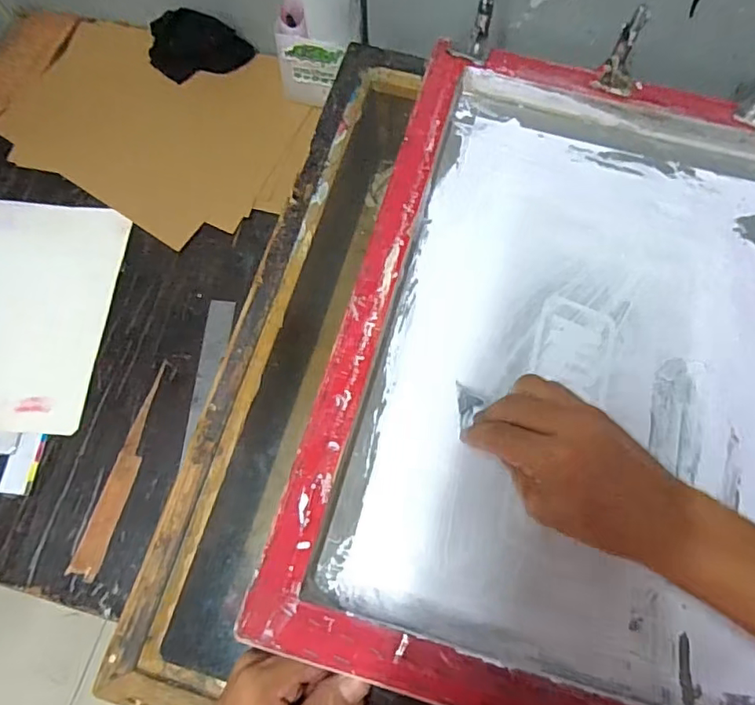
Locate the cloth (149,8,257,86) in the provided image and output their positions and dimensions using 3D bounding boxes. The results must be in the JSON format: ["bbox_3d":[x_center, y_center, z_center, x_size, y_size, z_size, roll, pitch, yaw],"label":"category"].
[{"bbox_3d":[-0.239,-0.412,0.715,0.134,0.052,0.059,-18,72,-5],"label":"cloth"}]

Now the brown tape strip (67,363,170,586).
[{"bbox_3d":[-0.265,0.121,0.572,0.029,0.004,0.224,15,72,5],"label":"brown tape strip"}]

